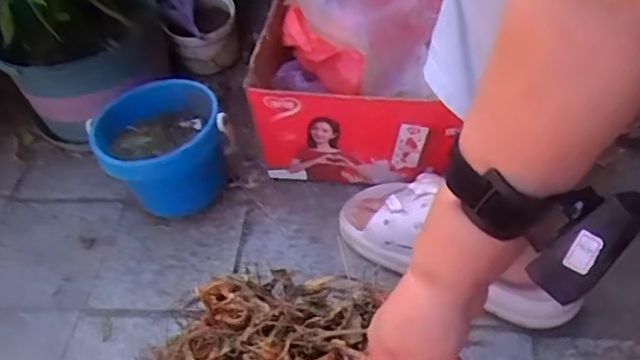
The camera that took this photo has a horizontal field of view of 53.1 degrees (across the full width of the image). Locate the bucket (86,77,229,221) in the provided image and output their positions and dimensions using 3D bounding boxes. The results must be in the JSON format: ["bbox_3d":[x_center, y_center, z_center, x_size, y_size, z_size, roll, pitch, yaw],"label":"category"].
[{"bbox_3d":[-0.174,-0.027,0.733,0.138,0.112,0.135,-16,46,-9],"label":"bucket"}]

